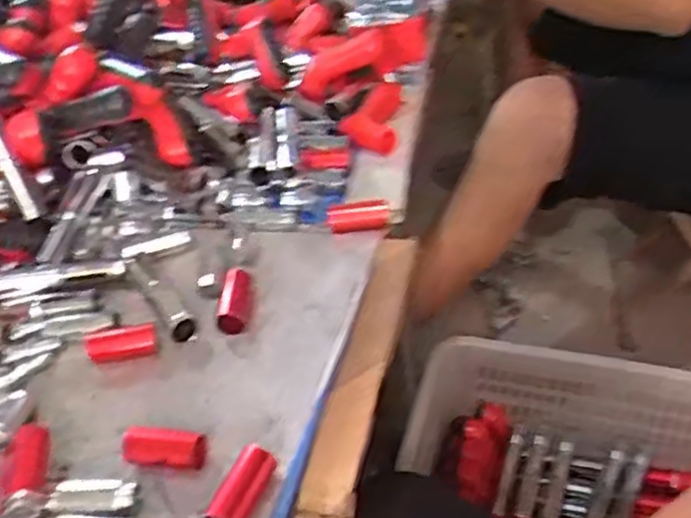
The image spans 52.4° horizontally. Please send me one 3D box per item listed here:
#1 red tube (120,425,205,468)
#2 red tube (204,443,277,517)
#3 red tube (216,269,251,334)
[{"bbox_3d":[-0.145,0.149,0.555,0.071,0.024,0.026,2,44,14],"label":"red tube"},{"bbox_3d":[-0.075,0.167,0.510,0.029,0.024,0.063,18,59,21],"label":"red tube"},{"bbox_3d":[-0.105,0.038,0.669,0.027,0.020,0.073,-5,42,6],"label":"red tube"}]

